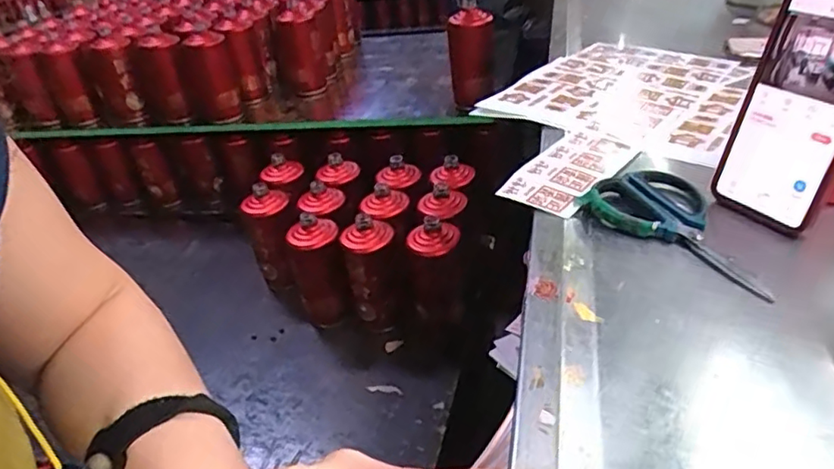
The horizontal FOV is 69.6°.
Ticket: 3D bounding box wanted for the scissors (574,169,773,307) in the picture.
[{"bbox_3d":[0.206,-0.006,0.452,0.089,0.014,0.158,-22,35,-21],"label":"scissors"}]

